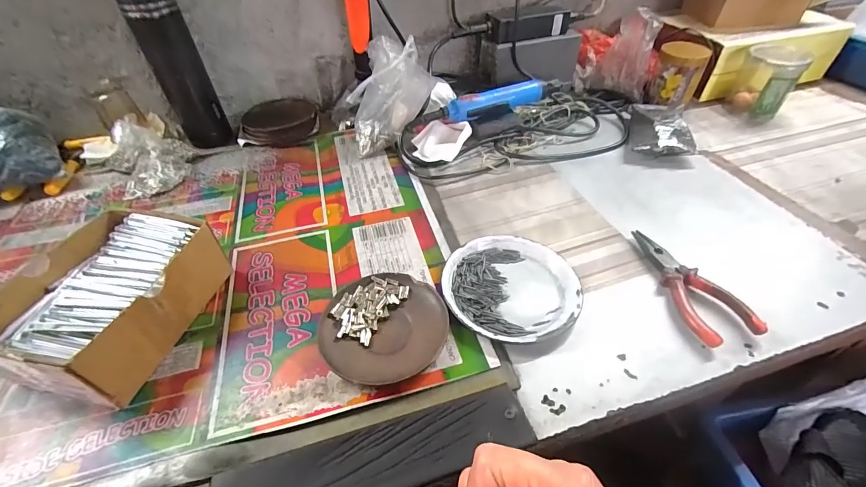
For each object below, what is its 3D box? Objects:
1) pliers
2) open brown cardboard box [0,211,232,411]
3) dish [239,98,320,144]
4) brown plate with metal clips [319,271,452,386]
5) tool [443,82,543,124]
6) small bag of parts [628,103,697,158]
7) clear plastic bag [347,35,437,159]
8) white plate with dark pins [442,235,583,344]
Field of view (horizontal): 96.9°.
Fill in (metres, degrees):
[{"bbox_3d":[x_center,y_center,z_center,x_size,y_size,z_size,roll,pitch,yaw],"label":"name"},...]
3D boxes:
[{"bbox_3d":[0.258,0.038,0.390,0.052,0.021,0.142,-6,45,-5],"label":"pliers"},{"bbox_3d":[-0.287,0.049,0.349,0.124,0.070,0.155,8,45,9],"label":"open brown cardboard box"},{"bbox_3d":[-0.253,-0.202,0.637,0.119,0.031,0.112,-1,45,1],"label":"dish"},{"bbox_3d":[-0.045,0.076,0.355,0.110,0.016,0.109,-1,45,1],"label":"brown plate with metal clips"},{"bbox_3d":[0.096,-0.221,0.594,0.163,0.029,0.029,-18,47,-16],"label":"tool"},{"bbox_3d":[0.350,-0.176,0.590,0.087,0.038,0.137,13,46,14],"label":"small bag of parts"},{"bbox_3d":[-0.060,-0.213,0.565,0.122,0.137,0.072,-13,46,-12],"label":"clear plastic bag"},{"bbox_3d":[0.076,0.042,0.389,0.132,0.016,0.131,-1,45,1],"label":"white plate with dark pins"}]

